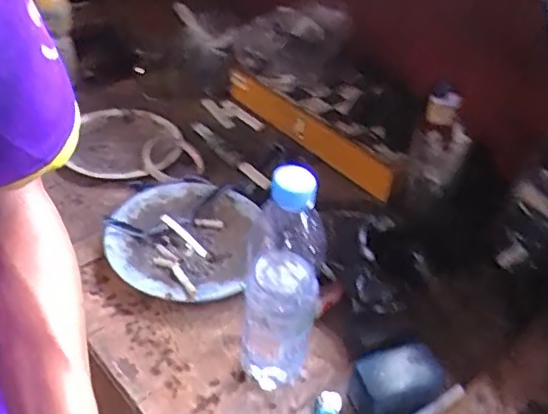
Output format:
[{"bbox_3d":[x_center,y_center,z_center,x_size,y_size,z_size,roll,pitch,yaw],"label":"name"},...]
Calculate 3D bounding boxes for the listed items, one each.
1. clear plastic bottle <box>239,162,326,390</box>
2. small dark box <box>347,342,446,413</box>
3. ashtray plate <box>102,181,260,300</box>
[{"bbox_3d":[0.006,0.075,0.535,0.070,0.229,0.071,8,41,1],"label":"clear plastic bottle"},{"bbox_3d":[0.119,0.168,0.569,0.090,0.045,0.060,-9,44,-17],"label":"small dark box"},{"bbox_3d":[-0.112,0.038,0.712,0.164,0.027,0.189,7,41,0],"label":"ashtray plate"}]

